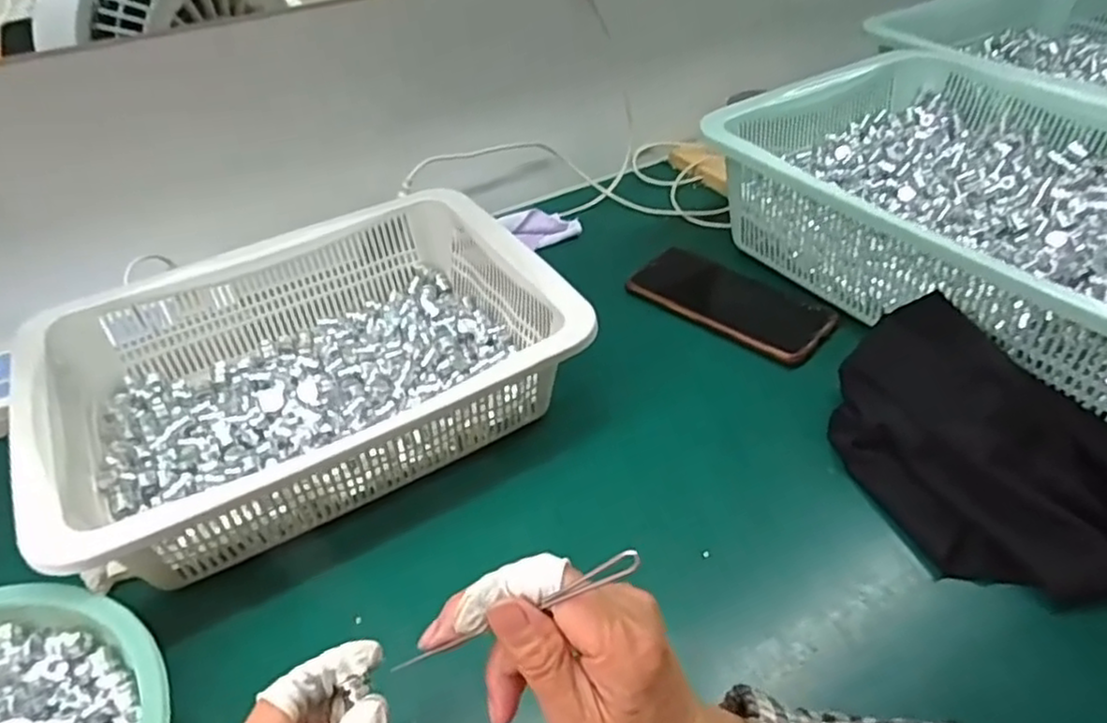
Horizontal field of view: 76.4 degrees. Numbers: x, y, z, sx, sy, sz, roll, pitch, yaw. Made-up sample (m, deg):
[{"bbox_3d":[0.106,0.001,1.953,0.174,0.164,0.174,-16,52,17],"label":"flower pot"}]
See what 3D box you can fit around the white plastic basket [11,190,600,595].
[{"bbox_3d":[-0.176,-0.013,0.496,0.324,0.083,0.282,-23,45,-21],"label":"white plastic basket"}]

